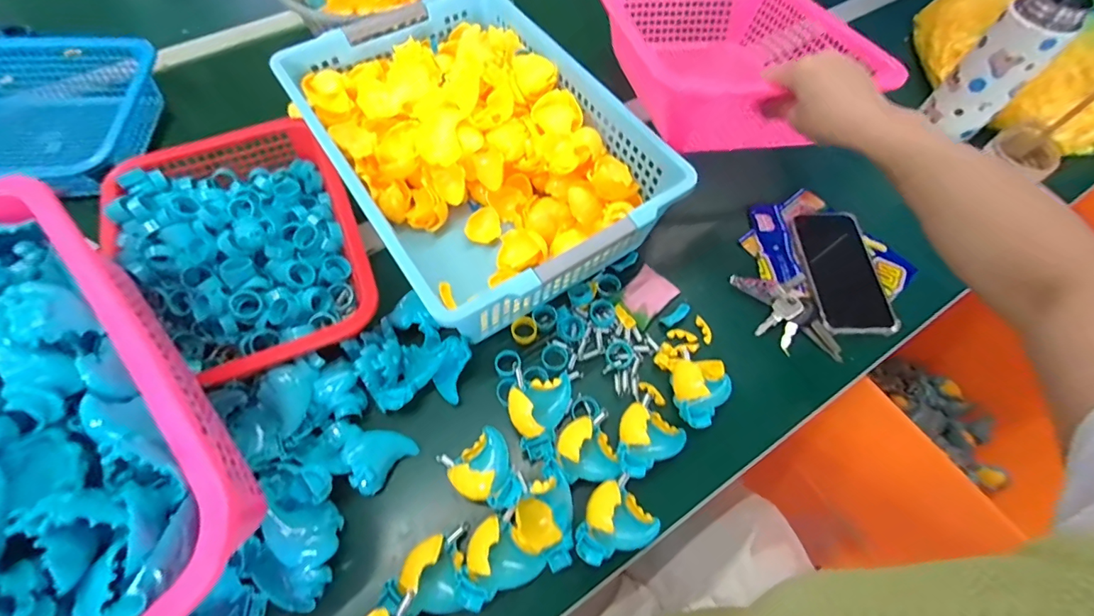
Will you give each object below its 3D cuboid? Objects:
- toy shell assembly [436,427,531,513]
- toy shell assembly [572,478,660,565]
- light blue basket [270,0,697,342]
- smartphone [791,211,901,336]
[{"bbox_3d":[-0.052,0.138,0.395,0.054,0.033,0.070,-33,67,-17],"label":"toy shell assembly"},{"bbox_3d":[0.054,0.177,0.372,0.057,0.027,0.063,38,67,17],"label":"toy shell assembly"},{"bbox_3d":[-0.089,-0.181,0.517,0.272,0.110,0.435,-31,67,-17],"label":"light blue basket"},{"bbox_3d":[0.325,-0.041,0.511,0.086,0.010,0.155,3,62,0],"label":"smartphone"}]

